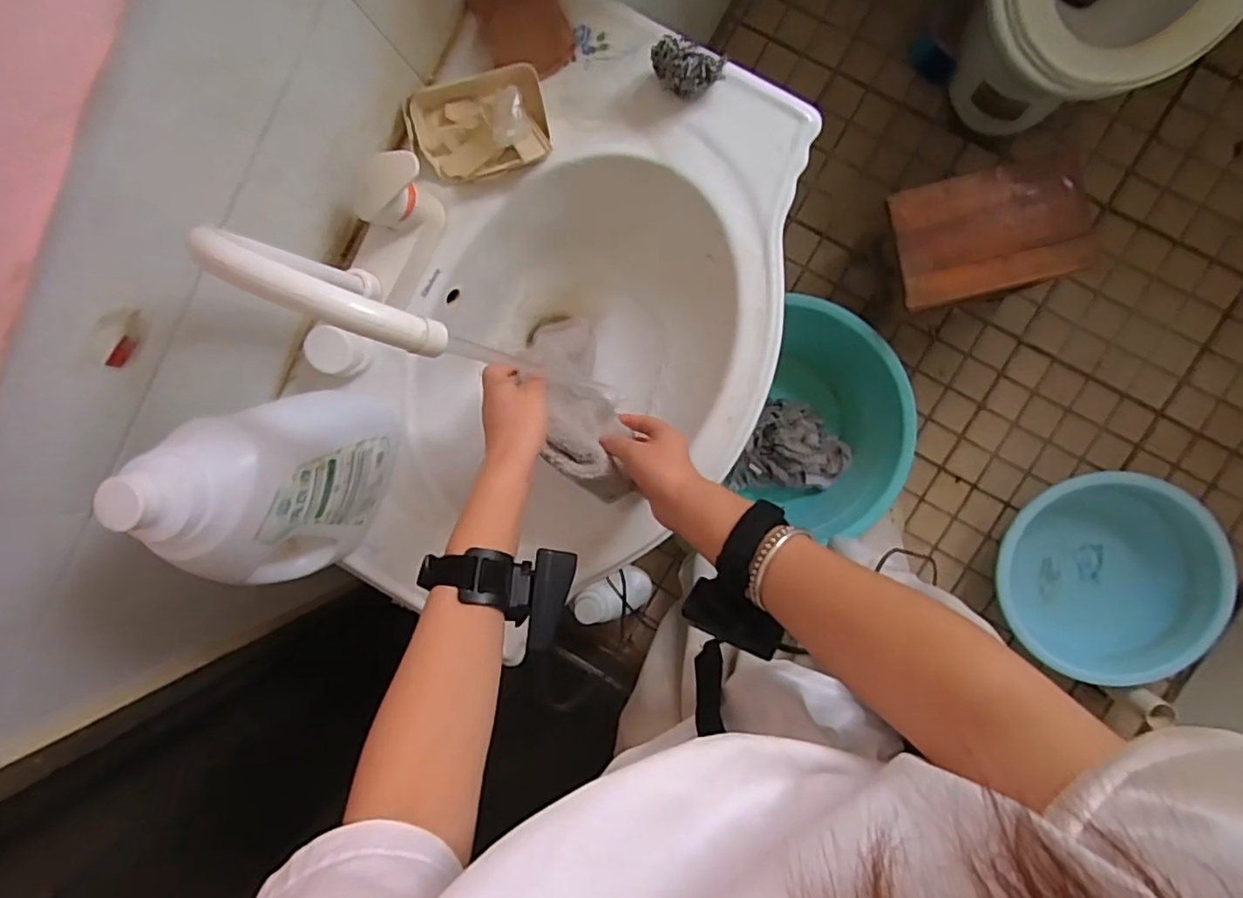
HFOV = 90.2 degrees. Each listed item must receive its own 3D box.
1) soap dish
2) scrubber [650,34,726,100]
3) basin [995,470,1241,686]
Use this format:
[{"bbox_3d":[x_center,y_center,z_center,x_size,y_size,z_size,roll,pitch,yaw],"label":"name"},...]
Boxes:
[{"bbox_3d":[-0.129,-0.295,0.567,0.124,0.035,0.086,-7,93,9],"label":"soap dish"},{"bbox_3d":[0.057,-0.328,0.533,0.060,0.032,0.035,5,95,8],"label":"scrubber"},{"bbox_3d":[0.900,0.243,1.158,0.362,0.127,0.353,0,91,9],"label":"basin"}]

